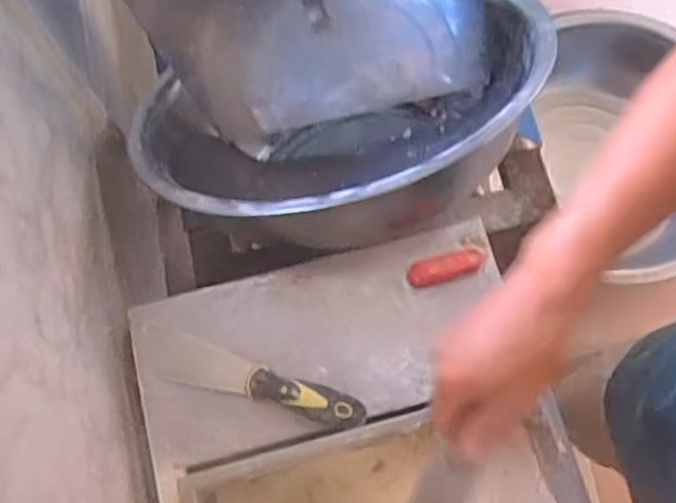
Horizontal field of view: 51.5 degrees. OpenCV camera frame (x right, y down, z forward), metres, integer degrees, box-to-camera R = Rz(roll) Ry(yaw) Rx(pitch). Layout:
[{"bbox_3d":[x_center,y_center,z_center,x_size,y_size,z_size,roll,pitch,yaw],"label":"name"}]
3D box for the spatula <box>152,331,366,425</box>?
[{"bbox_3d":[-0.071,0.120,0.643,0.193,0.026,0.043,17,74,7],"label":"spatula"}]

